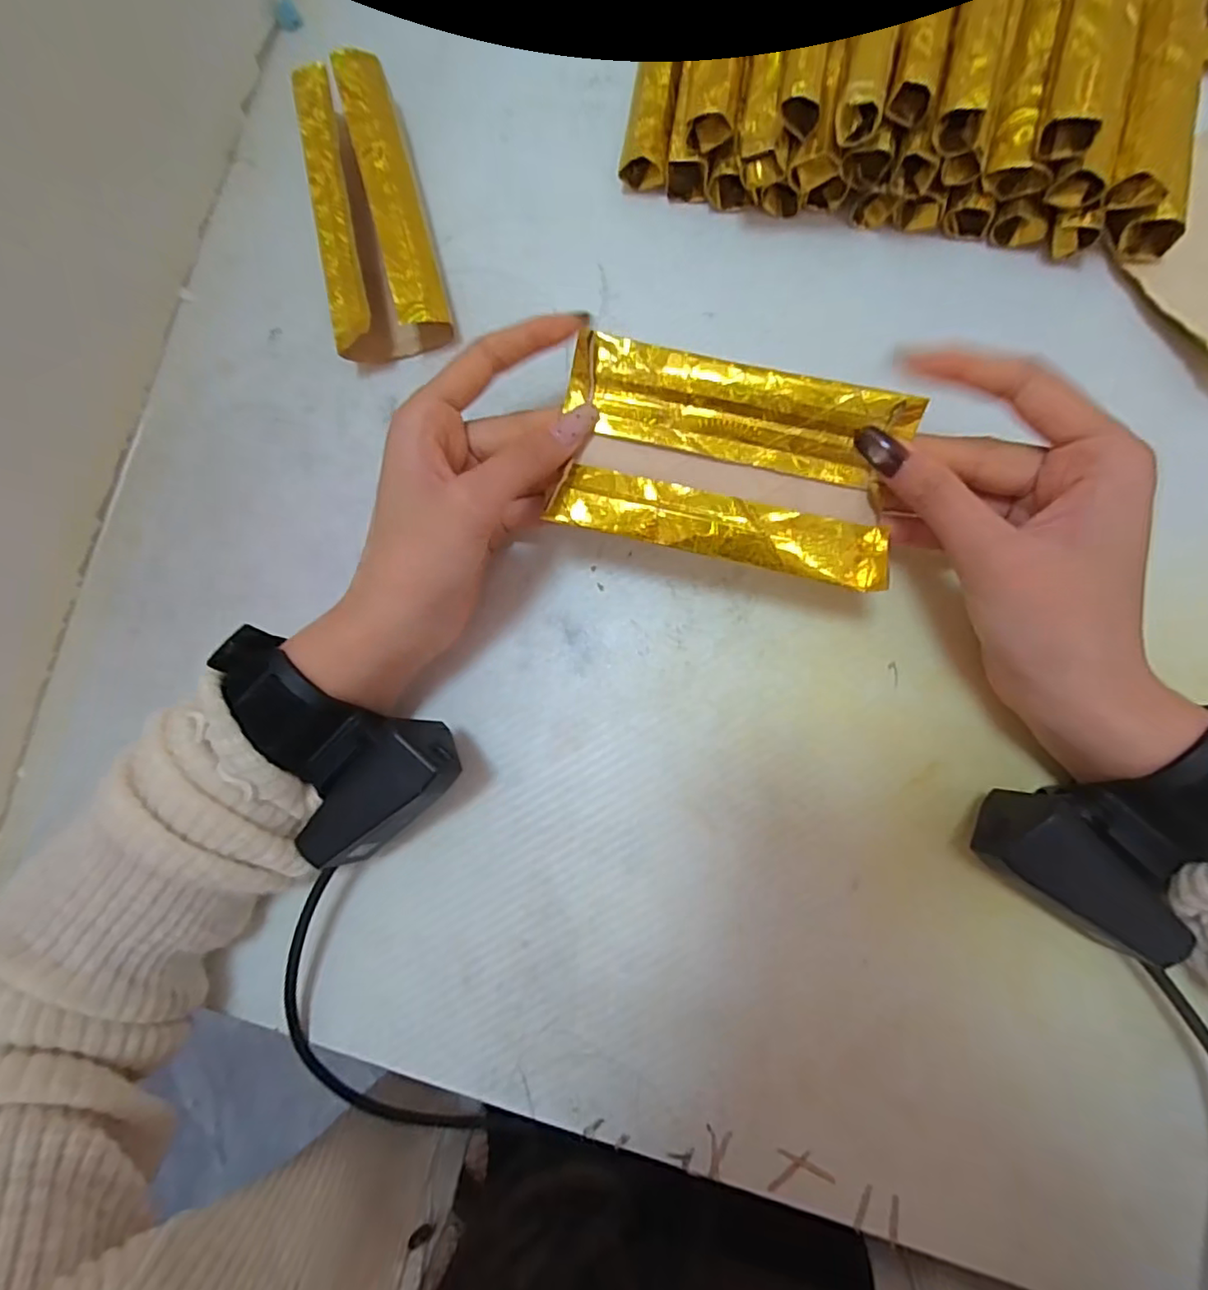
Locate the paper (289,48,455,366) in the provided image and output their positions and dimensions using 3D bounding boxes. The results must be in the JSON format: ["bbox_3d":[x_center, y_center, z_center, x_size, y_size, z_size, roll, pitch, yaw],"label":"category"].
[{"bbox_3d":[-0.119,-0.221,0.299,0.053,0.031,0.150,-14,82,5],"label":"paper"}]

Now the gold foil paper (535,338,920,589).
[{"bbox_3d":[0.047,-0.070,0.226,0.127,0.024,0.068,14,85,8],"label":"gold foil paper"}]

